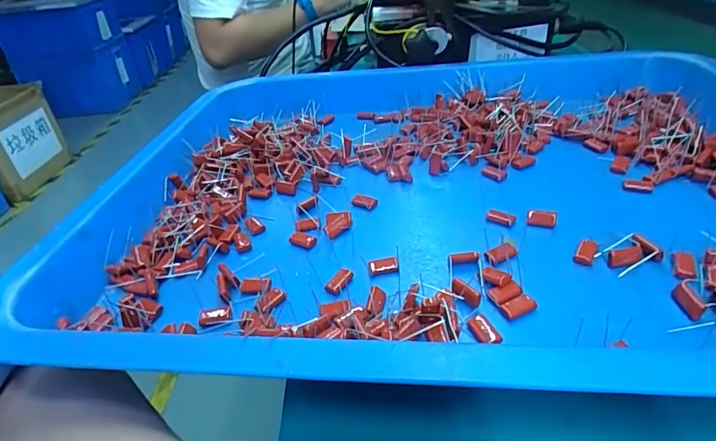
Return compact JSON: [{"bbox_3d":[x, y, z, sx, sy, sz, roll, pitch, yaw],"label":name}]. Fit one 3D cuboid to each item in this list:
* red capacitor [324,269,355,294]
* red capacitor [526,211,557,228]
[{"bbox_3d":[-0.010,0.032,0.241,0.008,0.004,0.015,21,42,33],"label":"red capacitor"},{"bbox_3d":[0.104,-0.001,0.259,0.016,0.006,0.008,5,35,14],"label":"red capacitor"}]

